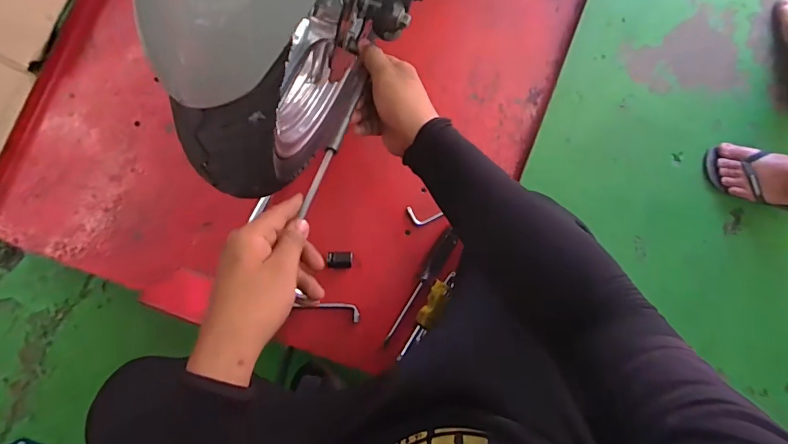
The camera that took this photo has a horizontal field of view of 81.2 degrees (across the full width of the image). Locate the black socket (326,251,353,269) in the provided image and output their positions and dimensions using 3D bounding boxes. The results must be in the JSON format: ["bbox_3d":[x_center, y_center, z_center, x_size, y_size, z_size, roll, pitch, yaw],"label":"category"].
[{"bbox_3d":[-0.085,0.061,0.724,0.040,0.031,0.025,3,86,-6],"label":"black socket"}]

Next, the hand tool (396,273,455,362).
[{"bbox_3d":[0.053,0.147,0.720,0.027,0.023,0.154,30,84,-4],"label":"hand tool"}]

